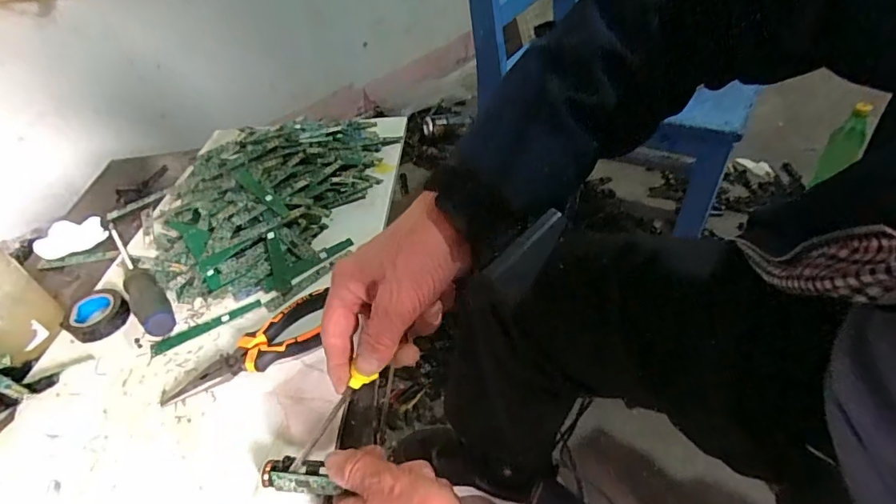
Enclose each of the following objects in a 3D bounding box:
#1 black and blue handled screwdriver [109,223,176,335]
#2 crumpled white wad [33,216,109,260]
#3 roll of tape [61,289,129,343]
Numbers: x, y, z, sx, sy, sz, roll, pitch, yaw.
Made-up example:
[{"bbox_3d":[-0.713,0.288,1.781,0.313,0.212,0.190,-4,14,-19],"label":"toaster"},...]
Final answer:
[{"bbox_3d":[-0.321,0.014,0.482,0.026,0.026,0.224,-34,48,-25],"label":"black and blue handled screwdriver"},{"bbox_3d":[-0.444,-0.018,0.561,0.069,0.024,0.039,-25,44,-17],"label":"crumpled white wad"},{"bbox_3d":[-0.336,0.060,0.456,0.051,0.021,0.051,-5,42,5],"label":"roll of tape"}]

